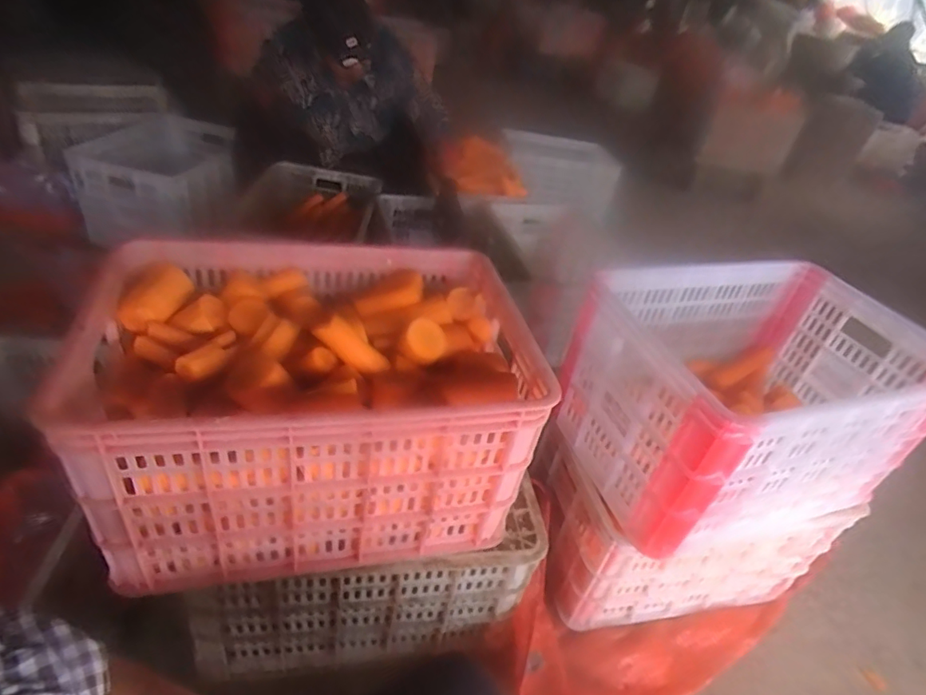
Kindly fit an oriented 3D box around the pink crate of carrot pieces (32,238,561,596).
[{"bbox_3d":[-0.185,0.067,0.718,0.493,0.272,0.350,-2,39,-17],"label":"pink crate of carrot pieces"}]

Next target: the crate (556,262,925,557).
[{"bbox_3d":[0.447,0.076,0.872,0.486,0.283,0.340,-4,39,-19],"label":"crate"}]

